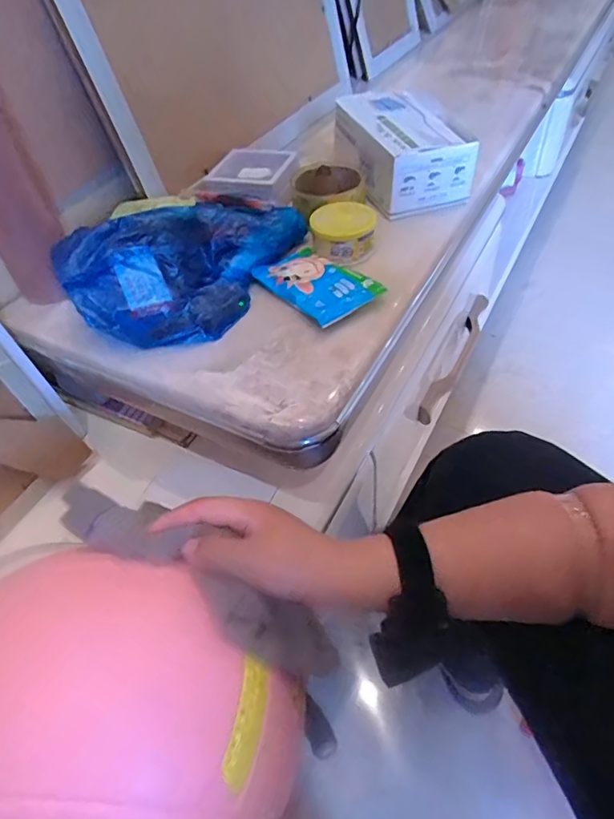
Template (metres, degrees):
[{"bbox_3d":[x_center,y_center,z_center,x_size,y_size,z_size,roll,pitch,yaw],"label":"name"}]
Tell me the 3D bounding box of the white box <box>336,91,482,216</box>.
[{"bbox_3d":[0.105,-0.302,0.588,0.095,0.075,0.170,-20,49,-11],"label":"white box"}]

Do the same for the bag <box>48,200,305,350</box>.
[{"bbox_3d":[-0.091,-0.139,0.460,0.239,0.073,0.105,-29,51,-19],"label":"bag"}]

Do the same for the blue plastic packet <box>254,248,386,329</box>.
[{"bbox_3d":[0.007,-0.124,0.484,0.071,0.015,0.125,-33,53,-22],"label":"blue plastic packet"}]

